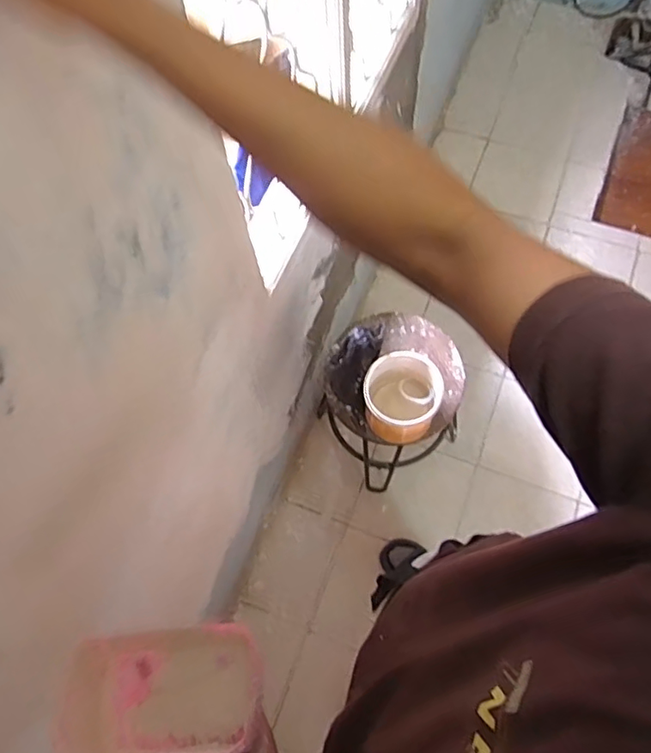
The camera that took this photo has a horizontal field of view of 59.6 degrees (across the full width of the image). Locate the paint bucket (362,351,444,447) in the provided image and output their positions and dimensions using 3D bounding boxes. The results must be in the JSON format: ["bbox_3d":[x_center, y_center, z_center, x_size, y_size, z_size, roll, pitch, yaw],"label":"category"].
[{"bbox_3d":[0.162,0.047,1.224,0.156,0.173,0.161,-1,68,2],"label":"paint bucket"}]

